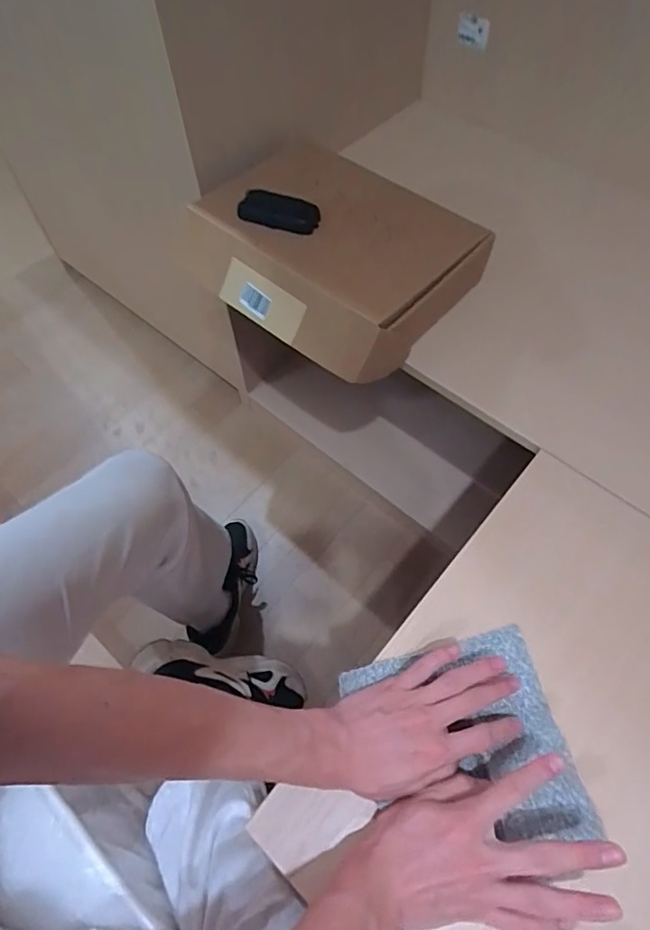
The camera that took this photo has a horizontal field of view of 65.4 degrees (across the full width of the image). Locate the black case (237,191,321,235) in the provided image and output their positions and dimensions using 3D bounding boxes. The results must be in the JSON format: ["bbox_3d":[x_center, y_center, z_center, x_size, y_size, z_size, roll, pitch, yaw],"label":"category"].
[{"bbox_3d":[-0.063,-0.358,0.719,0.111,0.032,0.042,8,61,6],"label":"black case"}]

